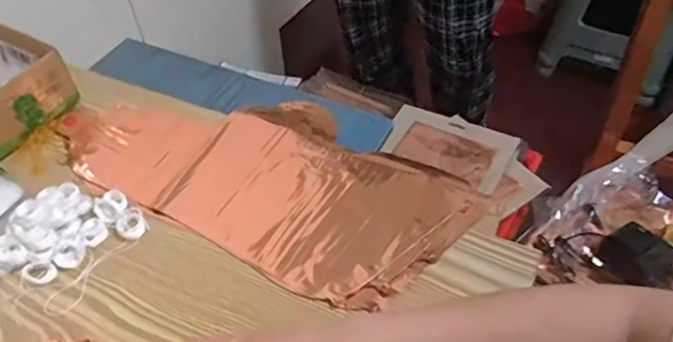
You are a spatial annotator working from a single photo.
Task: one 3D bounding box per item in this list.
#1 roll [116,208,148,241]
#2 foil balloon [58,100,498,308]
[{"bbox_3d":[-0.191,0.051,0.526,0.027,0.008,0.031,-30,53,-21],"label":"roll"},{"bbox_3d":[-0.076,-0.008,0.569,0.412,0.010,0.200,22,54,22],"label":"foil balloon"}]

